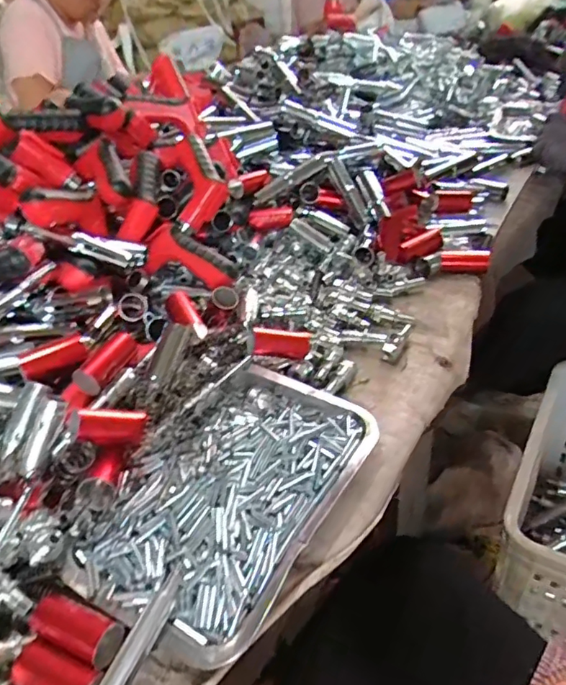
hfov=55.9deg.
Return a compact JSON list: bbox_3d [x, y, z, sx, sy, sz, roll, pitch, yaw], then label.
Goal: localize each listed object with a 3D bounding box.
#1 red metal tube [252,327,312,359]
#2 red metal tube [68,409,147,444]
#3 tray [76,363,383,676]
[{"bbox_3d":[-0.002,-0.001,0.565,0.062,0.026,0.023,4,34,-20],"label":"red metal tube"},{"bbox_3d":[-0.150,0.071,0.460,0.060,0.024,0.023,9,29,-29],"label":"red metal tube"},{"bbox_3d":[-0.039,0.123,0.457,0.164,0.039,0.258,19,44,30],"label":"tray"}]

